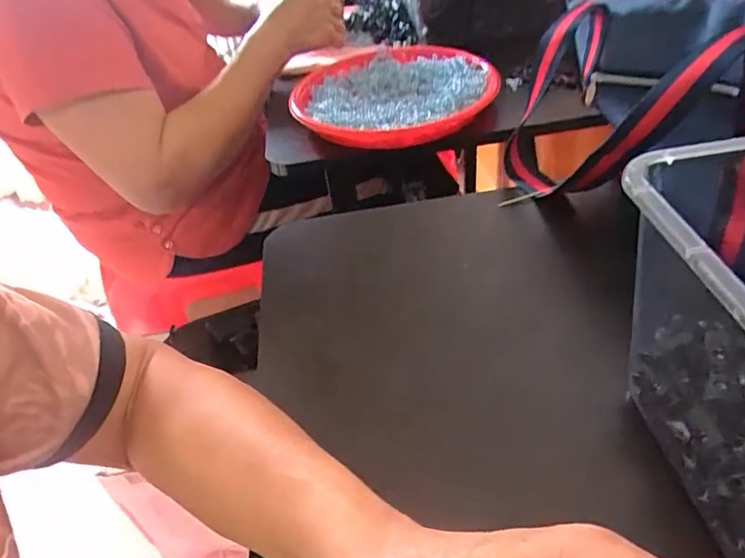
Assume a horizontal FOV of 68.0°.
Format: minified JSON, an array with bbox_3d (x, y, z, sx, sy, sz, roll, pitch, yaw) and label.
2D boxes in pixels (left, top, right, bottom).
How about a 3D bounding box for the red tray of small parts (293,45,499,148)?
[{"bbox_3d":[0.017,-0.226,0.672,0.262,0.031,0.242,22,50,31],"label":"red tray of small parts"}]

